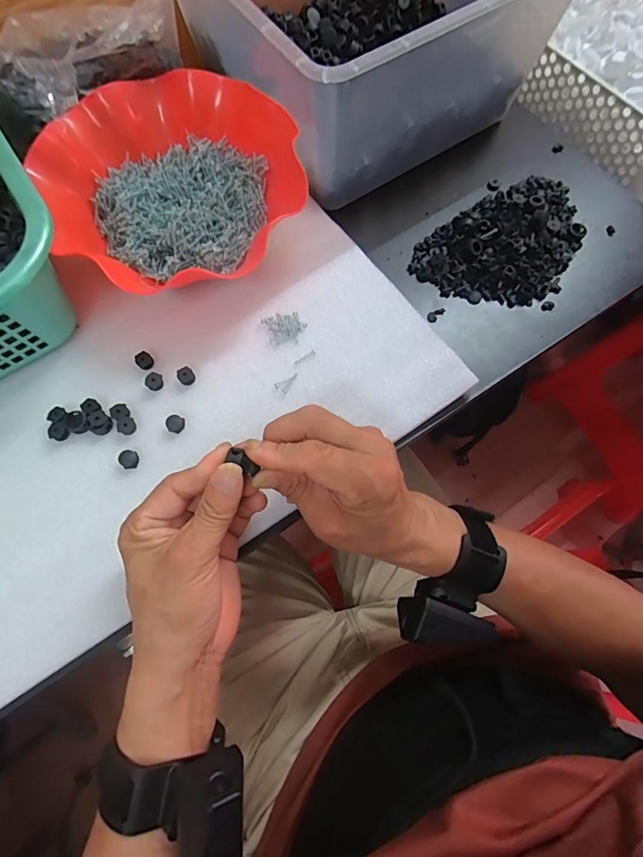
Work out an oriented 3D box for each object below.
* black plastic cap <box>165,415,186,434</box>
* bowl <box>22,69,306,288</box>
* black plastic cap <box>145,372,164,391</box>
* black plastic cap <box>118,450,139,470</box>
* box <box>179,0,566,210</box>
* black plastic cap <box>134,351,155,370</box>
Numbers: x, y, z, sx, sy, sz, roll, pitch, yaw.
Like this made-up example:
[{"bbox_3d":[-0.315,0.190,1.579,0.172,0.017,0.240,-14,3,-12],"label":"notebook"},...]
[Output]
[{"bbox_3d":[-0.116,-0.004,0.337,0.013,0.008,0.013,0,71,0],"label":"black plastic cap"},{"bbox_3d":[-0.126,-0.217,0.379,0.210,0.061,0.201,0,71,0],"label":"bowl"},{"bbox_3d":[-0.137,-0.039,0.347,0.014,0.009,0.012,-43,77,-13],"label":"black plastic cap"},{"bbox_3d":[-0.148,0.024,0.327,0.013,0.008,0.013,0,71,0],"label":"black plastic cap"},{"bbox_3d":[0.034,-0.404,0.406,0.297,0.133,0.304,-34,75,-11],"label":"box"},{"bbox_3d":[-0.147,-0.057,0.353,0.013,0.008,0.013,0,71,0],"label":"black plastic cap"}]

